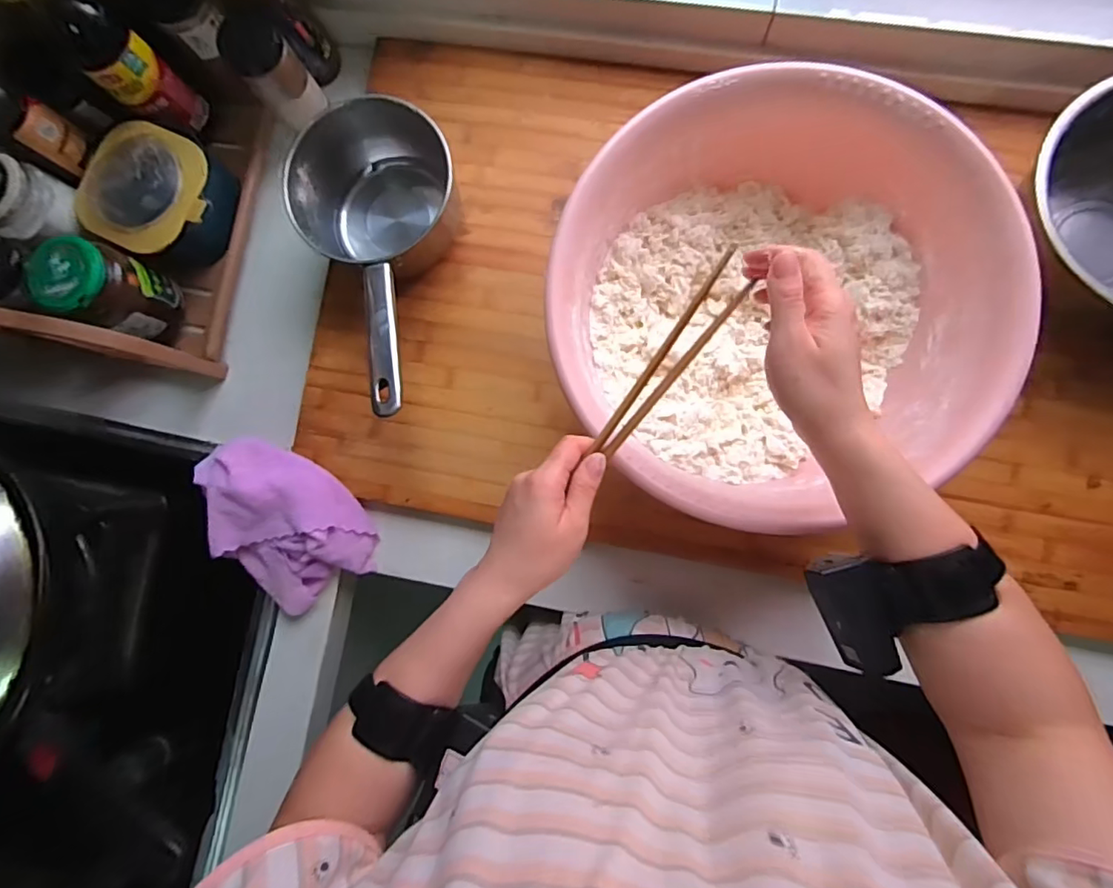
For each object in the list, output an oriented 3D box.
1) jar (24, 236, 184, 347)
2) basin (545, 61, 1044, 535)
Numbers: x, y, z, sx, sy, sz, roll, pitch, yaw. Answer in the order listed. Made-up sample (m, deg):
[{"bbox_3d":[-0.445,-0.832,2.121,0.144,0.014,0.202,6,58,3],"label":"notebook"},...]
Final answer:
[{"bbox_3d":[-0.405,-0.140,0.508,0.059,0.100,0.067,16,87,6],"label":"jar"},{"bbox_3d":[0.176,-0.117,0.461,0.344,0.124,0.319,-2,86,5],"label":"basin"}]

